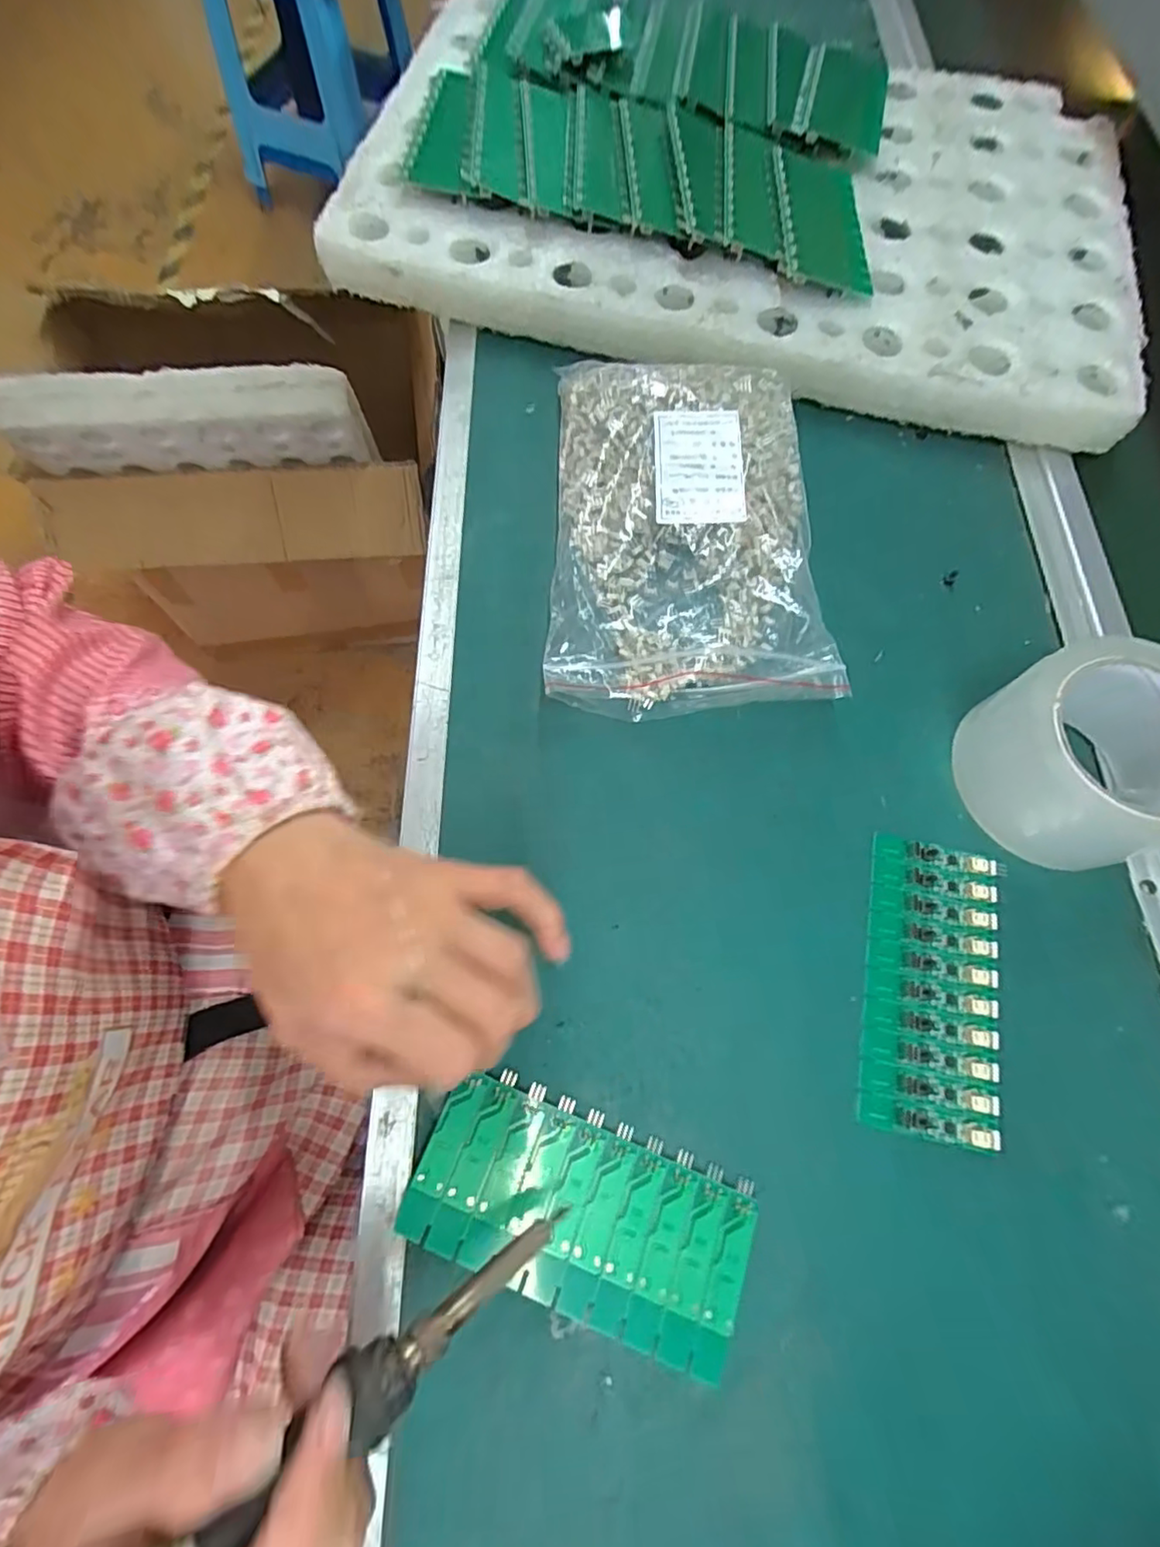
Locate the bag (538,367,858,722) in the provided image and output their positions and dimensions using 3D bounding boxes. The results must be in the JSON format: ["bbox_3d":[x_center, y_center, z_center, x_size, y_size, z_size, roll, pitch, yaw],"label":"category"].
[{"bbox_3d":[0.061,-0.147,0.356,0.157,0.040,0.231,-1,71,-4],"label":"bag"}]

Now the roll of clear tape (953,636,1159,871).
[{"bbox_3d":[0.258,-0.007,0.302,0.092,0.065,0.098,1,71,-3],"label":"roll of clear tape"}]

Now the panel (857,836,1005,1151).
[{"bbox_3d":[0.172,0.101,0.293,0.064,0.004,0.137,13,70,3],"label":"panel"}]

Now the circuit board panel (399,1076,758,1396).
[{"bbox_3d":[0.001,0.181,0.246,0.135,0.004,0.063,24,64,4],"label":"circuit board panel"}]

